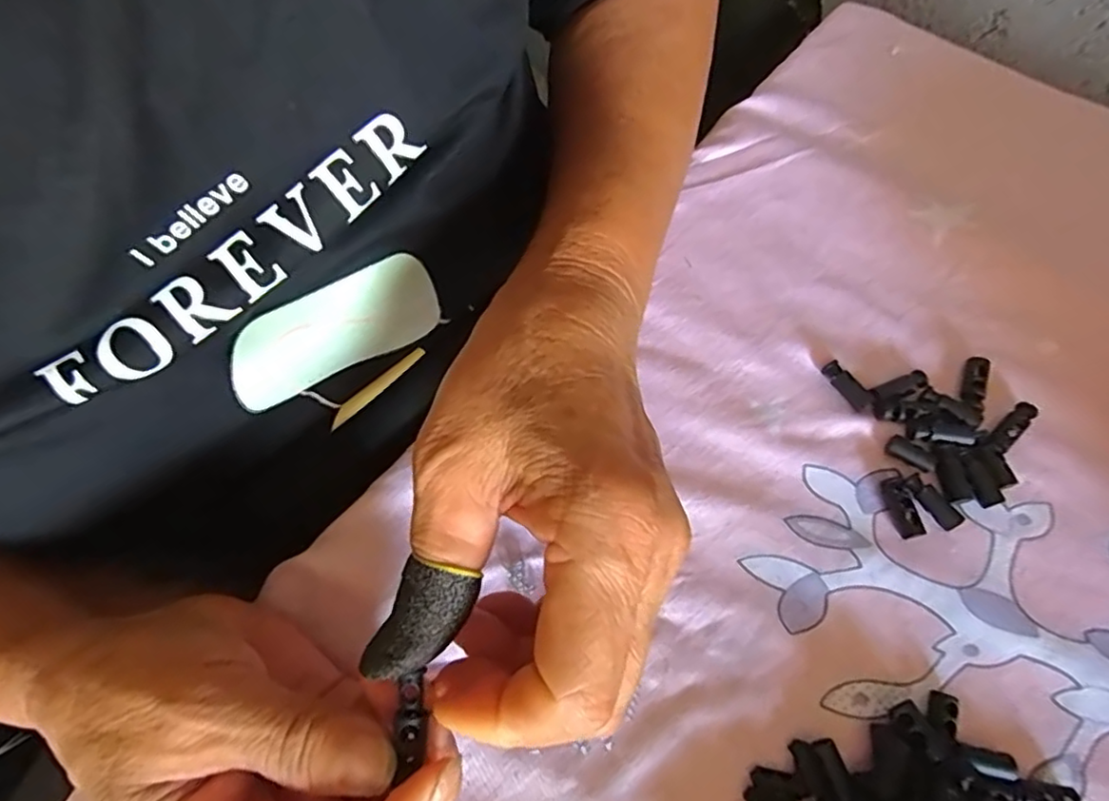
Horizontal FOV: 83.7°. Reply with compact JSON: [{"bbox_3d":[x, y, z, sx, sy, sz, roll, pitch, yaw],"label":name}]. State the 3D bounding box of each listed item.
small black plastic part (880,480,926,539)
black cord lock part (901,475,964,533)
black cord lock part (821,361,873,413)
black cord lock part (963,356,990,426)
[{"bbox_3d":[0.140,0.043,0.249,0.009,0.008,0.023,-6,66,-2],"label":"small black plastic part"},{"bbox_3d":[0.152,0.041,0.250,0.008,0.005,0.025,-31,69,-13],"label":"black cord lock part"},{"bbox_3d":[0.128,-0.007,0.271,0.009,0.004,0.025,-28,68,-11],"label":"black cord lock part"},{"bbox_3d":[0.180,-0.004,0.267,0.007,0.007,0.034,18,67,9],"label":"black cord lock part"}]

